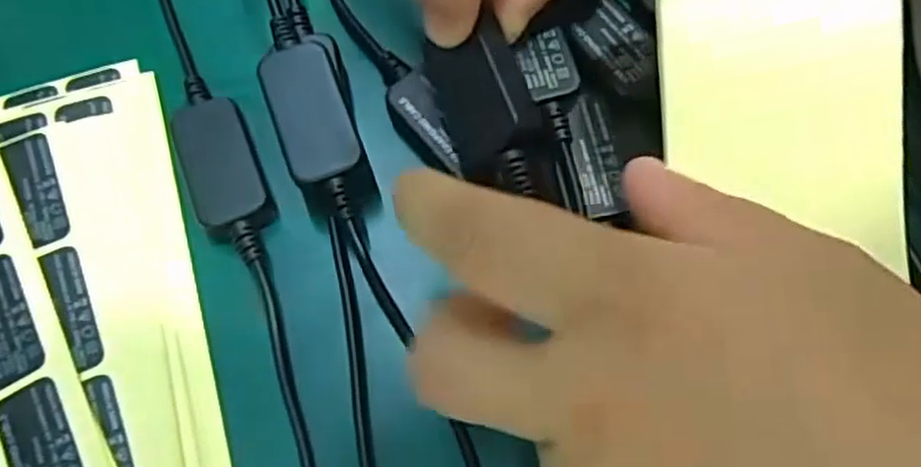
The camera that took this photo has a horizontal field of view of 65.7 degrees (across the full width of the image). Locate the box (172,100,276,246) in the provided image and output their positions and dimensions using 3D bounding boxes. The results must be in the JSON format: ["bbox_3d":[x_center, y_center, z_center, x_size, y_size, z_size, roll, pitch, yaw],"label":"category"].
[{"bbox_3d":[-0.071,-0.020,0.215,0.021,0.010,0.046,-23,70,-6],"label":"box"}]

